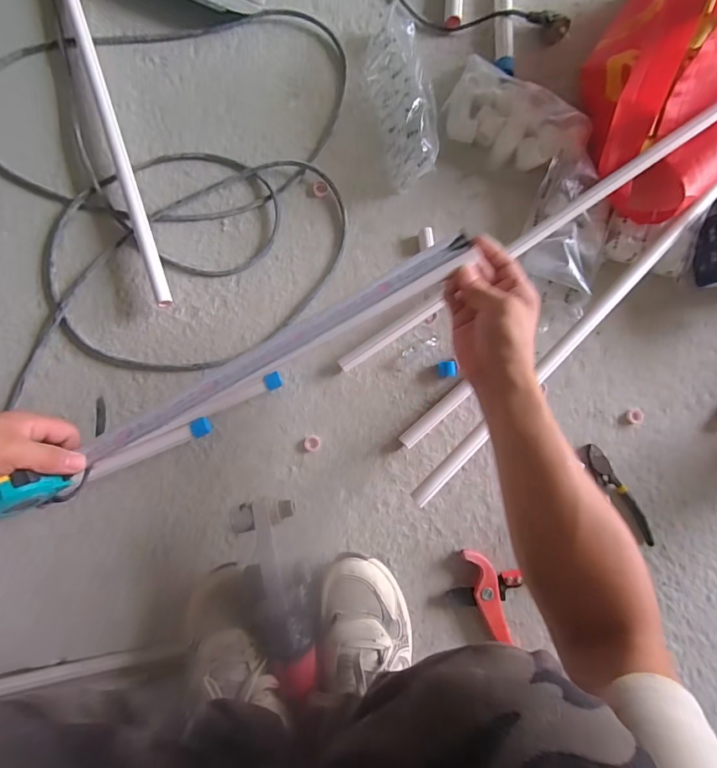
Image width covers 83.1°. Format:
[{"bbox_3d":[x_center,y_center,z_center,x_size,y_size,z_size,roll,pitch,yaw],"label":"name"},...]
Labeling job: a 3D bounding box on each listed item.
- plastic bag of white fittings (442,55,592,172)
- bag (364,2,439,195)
[{"bbox_3d":[0.219,-0.375,0.584,0.203,0.040,0.116,37,85,0],"label":"plastic bag of white fittings"},{"bbox_3d":[0.063,-0.405,0.563,0.076,0.073,0.258,-14,87,-4],"label":"bag"}]

